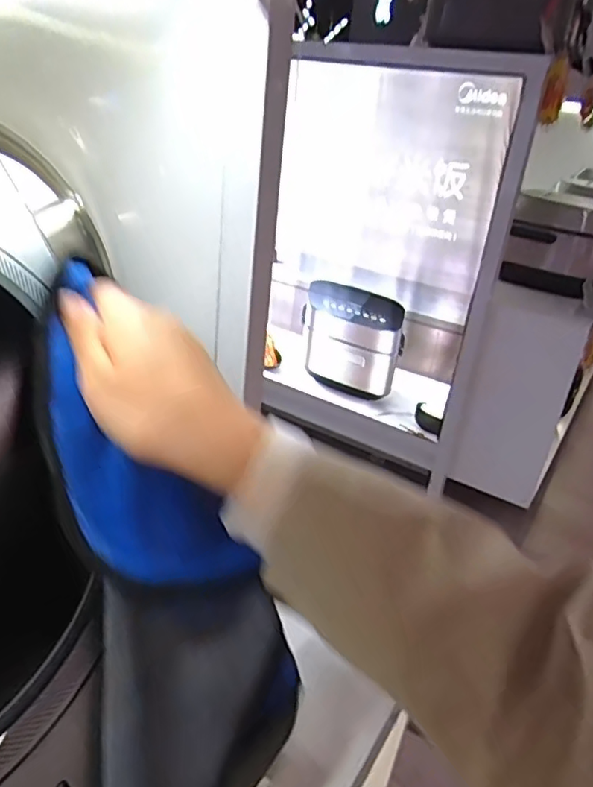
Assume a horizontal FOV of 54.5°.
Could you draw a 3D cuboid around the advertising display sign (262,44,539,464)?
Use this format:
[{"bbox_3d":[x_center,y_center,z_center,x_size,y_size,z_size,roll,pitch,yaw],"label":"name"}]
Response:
[{"bbox_3d":[0.163,-0.288,1.336,0.572,0.853,0.087,21,29,25],"label":"advertising display sign"}]

